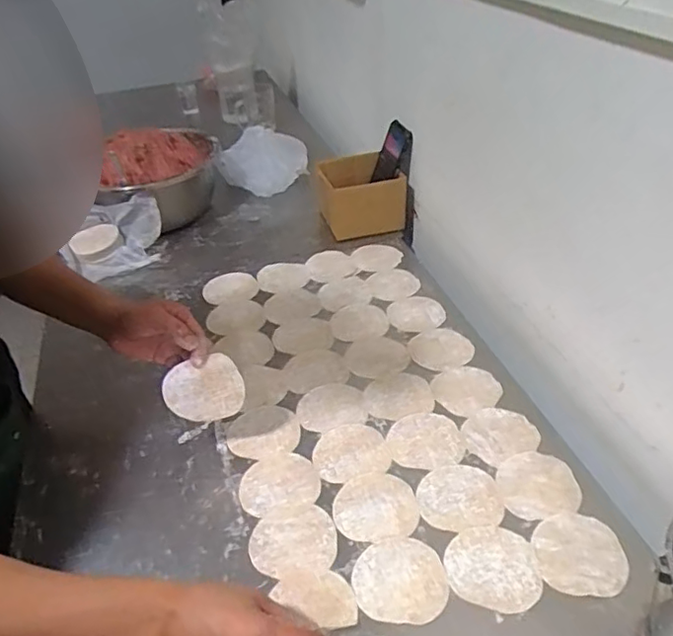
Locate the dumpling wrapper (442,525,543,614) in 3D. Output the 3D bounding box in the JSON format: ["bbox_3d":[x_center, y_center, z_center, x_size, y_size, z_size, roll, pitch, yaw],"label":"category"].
[{"bbox_3d":[0.149,0.236,0.547,0.086,0.004,0.080,-3,40,3],"label":"dumpling wrapper"}]

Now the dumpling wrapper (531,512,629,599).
[{"bbox_3d":[0.233,0.226,0.552,0.083,0.005,0.083,-3,40,3],"label":"dumpling wrapper"}]

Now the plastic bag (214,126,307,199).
[{"bbox_3d":[-0.150,-0.325,1.218,0.175,0.081,0.181,4,41,11],"label":"plastic bag"}]

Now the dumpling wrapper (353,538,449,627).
[{"bbox_3d":[0.060,0.246,0.542,0.084,0.004,0.078,-3,40,3],"label":"dumpling wrapper"}]

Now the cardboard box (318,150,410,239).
[{"bbox_3d":[0.045,-0.231,1.073,0.152,0.096,0.145,-8,40,-3],"label":"cardboard box"}]

